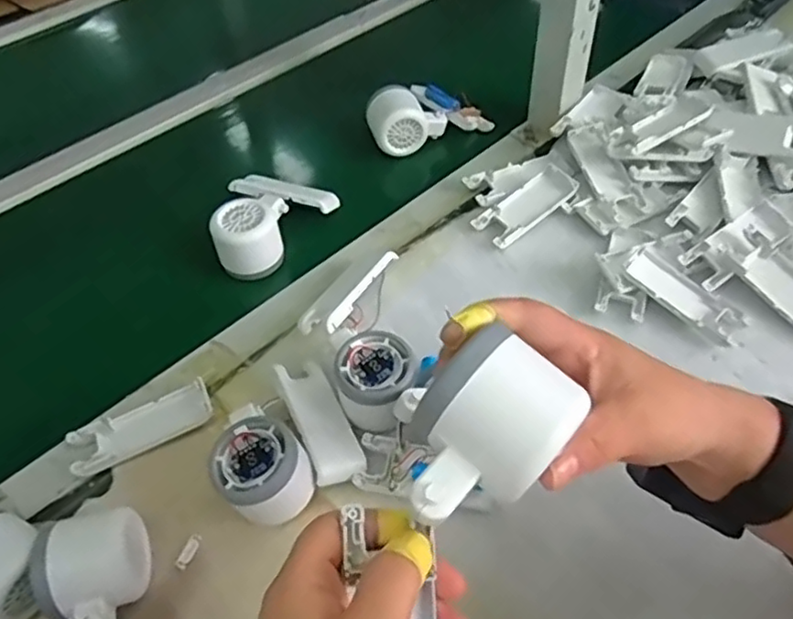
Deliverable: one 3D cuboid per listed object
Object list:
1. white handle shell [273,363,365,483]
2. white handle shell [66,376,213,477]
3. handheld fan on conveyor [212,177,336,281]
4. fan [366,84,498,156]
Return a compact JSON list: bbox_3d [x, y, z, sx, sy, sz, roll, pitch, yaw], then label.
[{"bbox_3d":[-0.057,0.080,0.482,0.036,0.017,0.103,-20,52,-13],"label":"white handle shell"},{"bbox_3d":[-0.195,0.090,0.498,0.105,0.013,0.041,-24,53,-16],"label":"white handle shell"},{"bbox_3d":[-0.117,-0.086,0.617,0.100,0.054,0.121,3,51,6],"label":"handheld fan on conveyor"},{"bbox_3d":[0.028,-0.227,0.726,0.129,0.049,0.095,-24,53,-16],"label":"fan"}]

